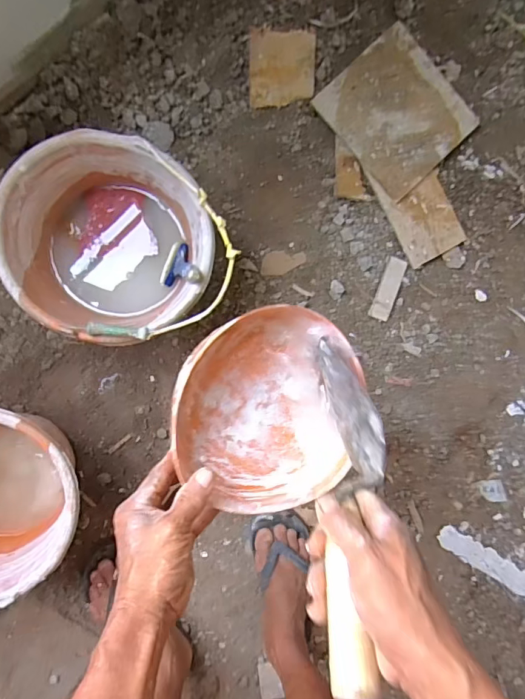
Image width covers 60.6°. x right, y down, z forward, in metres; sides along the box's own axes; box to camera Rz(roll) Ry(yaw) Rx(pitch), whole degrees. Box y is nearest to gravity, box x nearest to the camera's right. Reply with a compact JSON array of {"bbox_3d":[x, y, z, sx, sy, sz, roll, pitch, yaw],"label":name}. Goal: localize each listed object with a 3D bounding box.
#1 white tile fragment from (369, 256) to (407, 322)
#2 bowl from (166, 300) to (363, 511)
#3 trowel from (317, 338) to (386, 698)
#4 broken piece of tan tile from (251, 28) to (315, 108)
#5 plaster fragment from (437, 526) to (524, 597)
[{"bbox_3d":[0.239,-0.114,0.847,0.036,0.011,0.121,21,91,-6],"label":"white tile fragment"},{"bbox_3d":[0.012,0.058,0.465,0.189,0.061,0.199,14,92,-6],"label":"bowl"},{"bbox_3d":[0.074,0.121,0.394,0.056,0.078,0.298,13,50,-6],"label":"trowel"},{"bbox_3d":[0.037,-0.486,0.782,0.118,0.004,0.113,-8,111,-16],"label":"broken piece of tan tile"},{"bbox_3d":[0.451,0.423,0.888,0.242,0.011,0.049,34,89,-6],"label":"plaster fragment"}]

